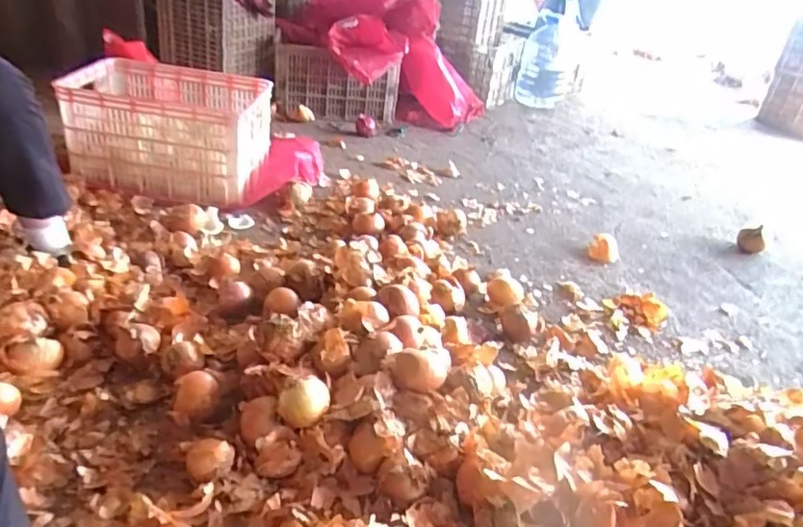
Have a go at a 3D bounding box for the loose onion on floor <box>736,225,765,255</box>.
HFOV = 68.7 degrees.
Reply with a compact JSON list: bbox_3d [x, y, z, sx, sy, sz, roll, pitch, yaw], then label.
[{"bbox_3d":[0.860,-0.060,1.447,0.057,0.065,0.051,18,33,16],"label":"loose onion on floor"}]

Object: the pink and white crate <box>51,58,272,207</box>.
[{"bbox_3d":[-0.544,-0.317,1.434,0.435,0.279,0.278,2,32,-9],"label":"pink and white crate"}]

